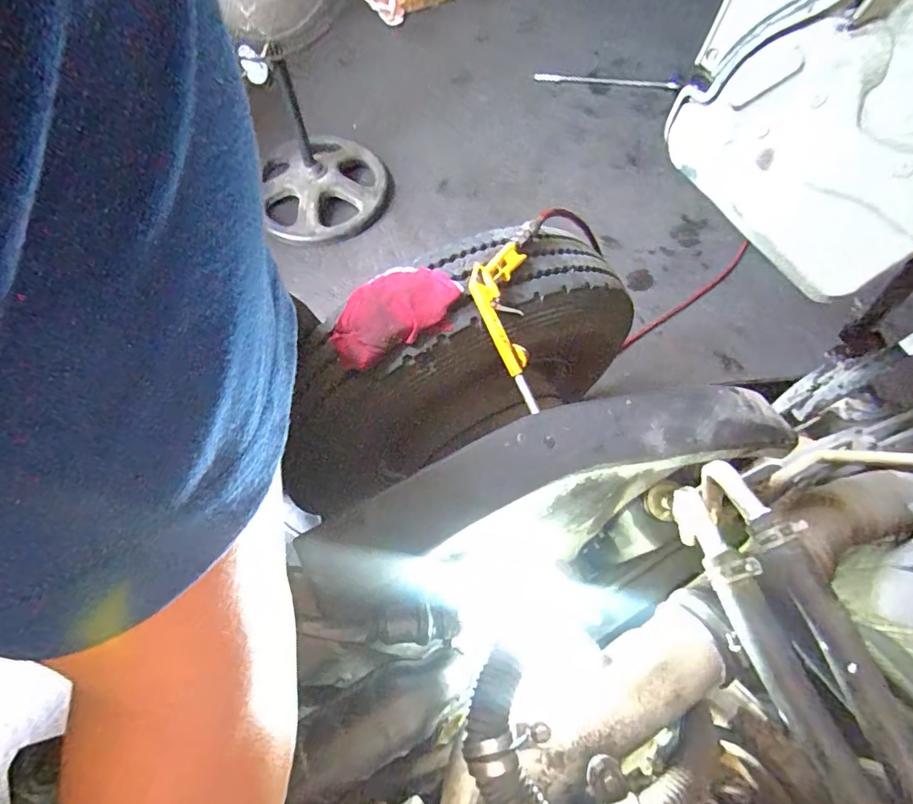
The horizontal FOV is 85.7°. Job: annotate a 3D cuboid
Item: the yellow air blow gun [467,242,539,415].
[{"bbox_3d":[0.055,-0.114,0.652,0.078,0.036,0.222,6,71,-26],"label":"yellow air blow gun"}]

